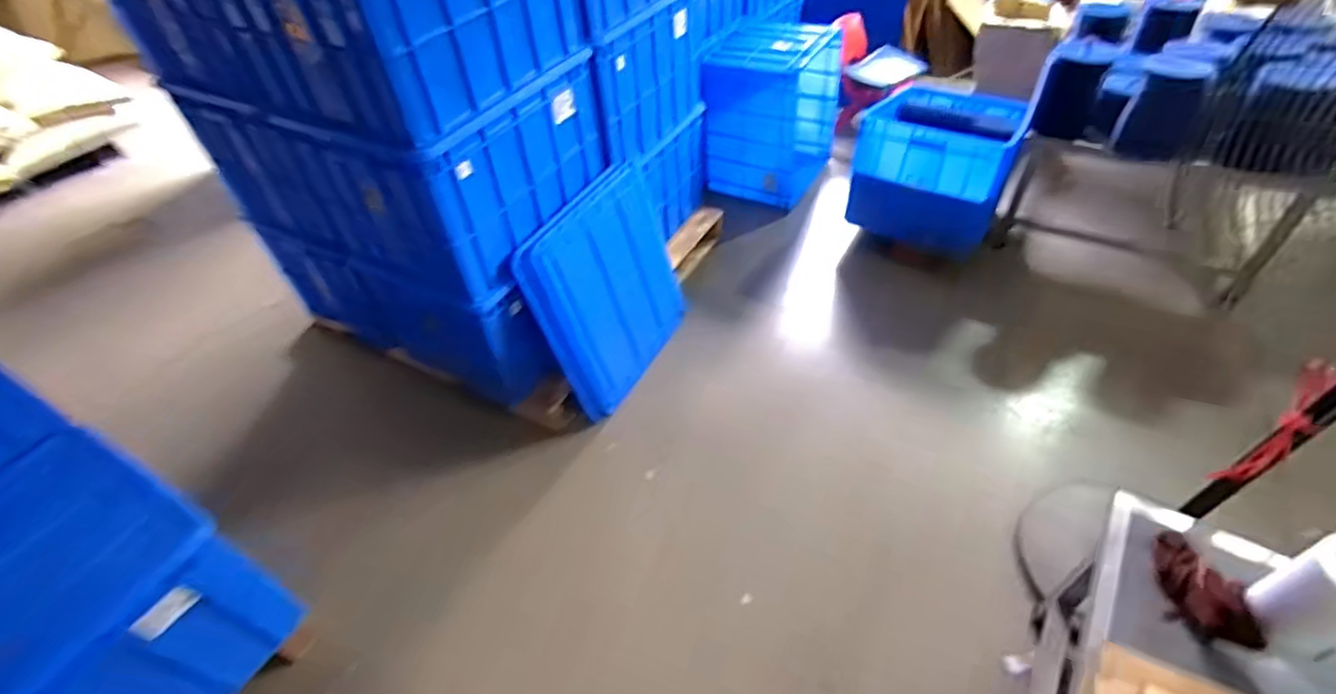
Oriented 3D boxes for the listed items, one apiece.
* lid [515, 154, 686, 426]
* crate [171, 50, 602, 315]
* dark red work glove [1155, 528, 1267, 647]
[{"bbox_3d":[-0.152,-0.165,1.792,0.045,0.590,0.544,12,48,39],"label":"lid"},{"bbox_3d":[-0.658,-0.508,1.631,0.777,0.438,0.579,18,51,21],"label":"crate"},{"bbox_3d":[0.839,0.364,0.957,0.108,0.066,0.179,6,47,11],"label":"dark red work glove"}]

